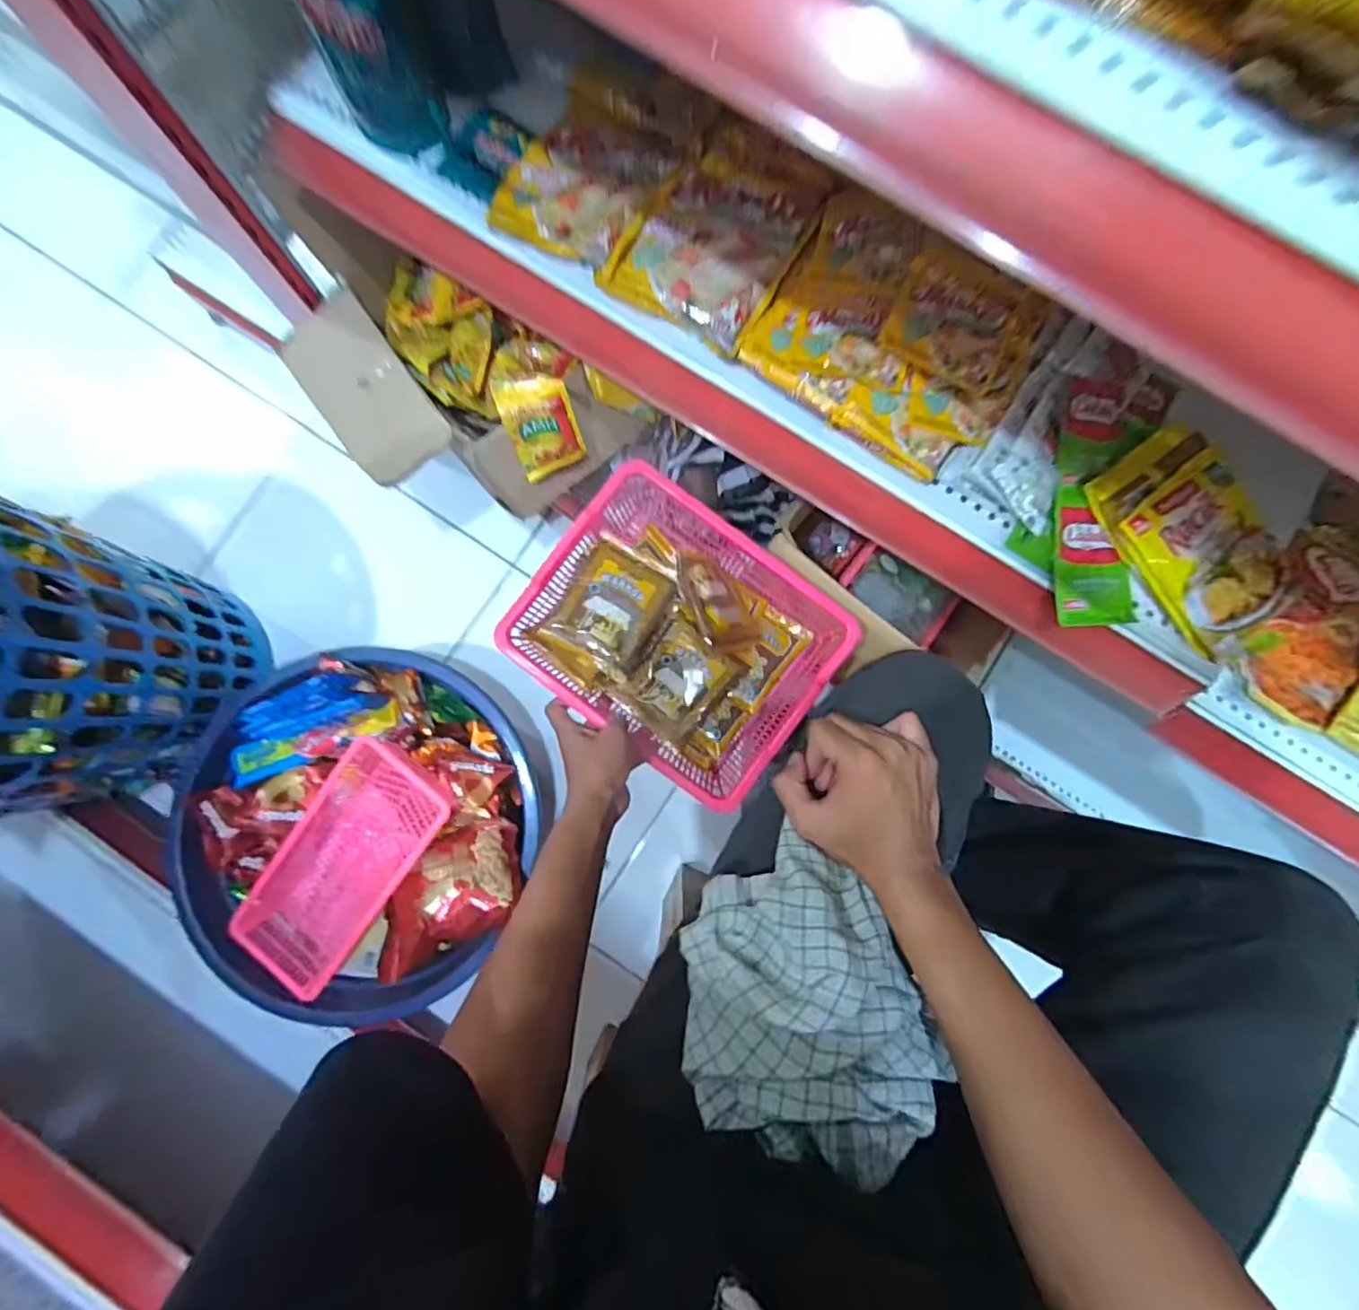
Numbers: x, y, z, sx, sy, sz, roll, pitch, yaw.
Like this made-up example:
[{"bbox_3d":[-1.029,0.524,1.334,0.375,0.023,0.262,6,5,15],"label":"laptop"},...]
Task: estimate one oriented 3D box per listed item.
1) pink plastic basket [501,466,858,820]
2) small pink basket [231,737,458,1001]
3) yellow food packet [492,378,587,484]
[{"bbox_3d":[0.000,-0.016,0.627,0.294,0.091,0.233,34,84,3],"label":"pink plastic basket"},{"bbox_3d":[-0.383,0.240,0.713,0.139,0.077,0.294,35,97,3],"label":"small pink basket"},{"bbox_3d":[-0.142,-0.240,0.634,0.069,0.108,0.026,-22,51,-6],"label":"yellow food packet"}]

